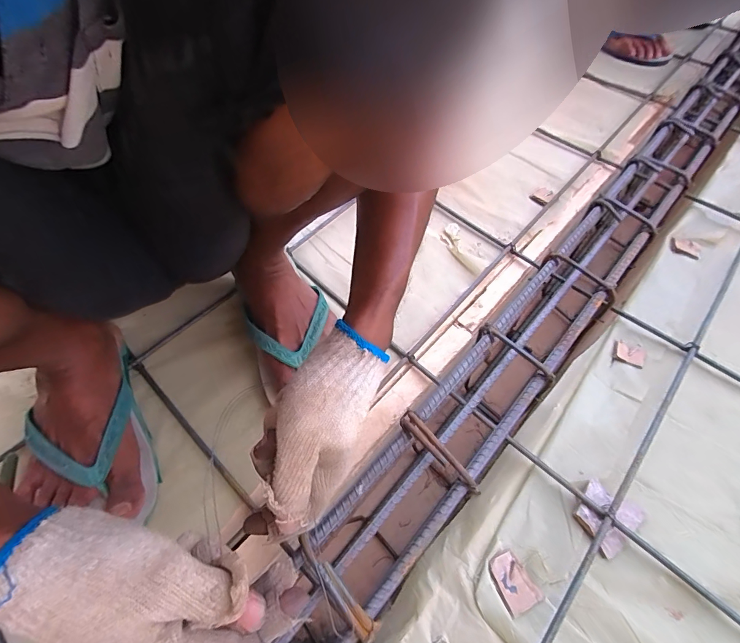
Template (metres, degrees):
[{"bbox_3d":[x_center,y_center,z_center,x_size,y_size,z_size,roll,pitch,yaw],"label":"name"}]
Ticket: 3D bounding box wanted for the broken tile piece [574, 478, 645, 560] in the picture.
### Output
[{"bbox_3d":[0.240,0.196,0.396,0.062,0.015,0.054,-36,64,-20],"label":"broken tile piece"}]

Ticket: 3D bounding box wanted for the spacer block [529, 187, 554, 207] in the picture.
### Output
[{"bbox_3d":[0.286,-0.207,0.645,0.036,0.009,0.036,-28,62,-17],"label":"spacer block"}]

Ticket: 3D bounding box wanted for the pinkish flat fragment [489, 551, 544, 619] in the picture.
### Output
[{"bbox_3d":[0.138,0.250,0.373,0.034,0.005,0.047,-18,59,-11],"label":"pinkish flat fragment"}]

